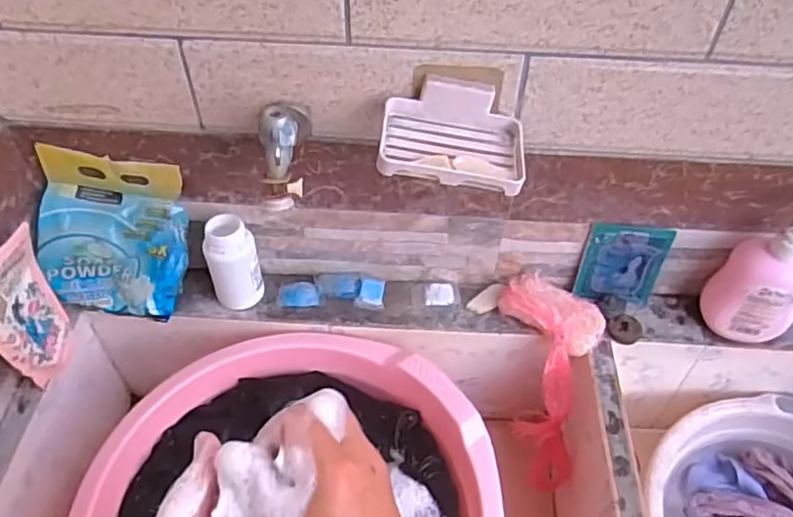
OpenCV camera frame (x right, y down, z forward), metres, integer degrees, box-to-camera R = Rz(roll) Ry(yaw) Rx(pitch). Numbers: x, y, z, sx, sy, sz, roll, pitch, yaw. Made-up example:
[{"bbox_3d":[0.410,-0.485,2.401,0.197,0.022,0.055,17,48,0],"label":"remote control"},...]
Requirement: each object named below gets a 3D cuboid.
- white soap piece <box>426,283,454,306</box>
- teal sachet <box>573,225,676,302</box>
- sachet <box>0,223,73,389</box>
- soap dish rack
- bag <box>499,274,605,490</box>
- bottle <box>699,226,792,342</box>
[{"bbox_3d":[0.053,0.045,0.759,0.033,0.009,0.031,1,49,-1],"label":"white soap piece"},{"bbox_3d":[0.259,0.007,0.719,0.091,0.104,0.008,5,39,2],"label":"teal sachet"},{"bbox_3d":[-0.377,0.051,0.642,0.027,0.151,0.100,-2,50,-4],"label":"sachet"},{"bbox_3d":[0.050,-0.108,0.544,0.125,0.049,0.089,4,49,1],"label":"soap dish rack"},{"bbox_3d":[0.180,0.146,0.731,0.104,0.065,0.243,-1,94,-3],"label":"bag"},{"bbox_3d":[0.398,0.019,0.667,0.084,0.166,0.054,12,50,9],"label":"bottle"}]

